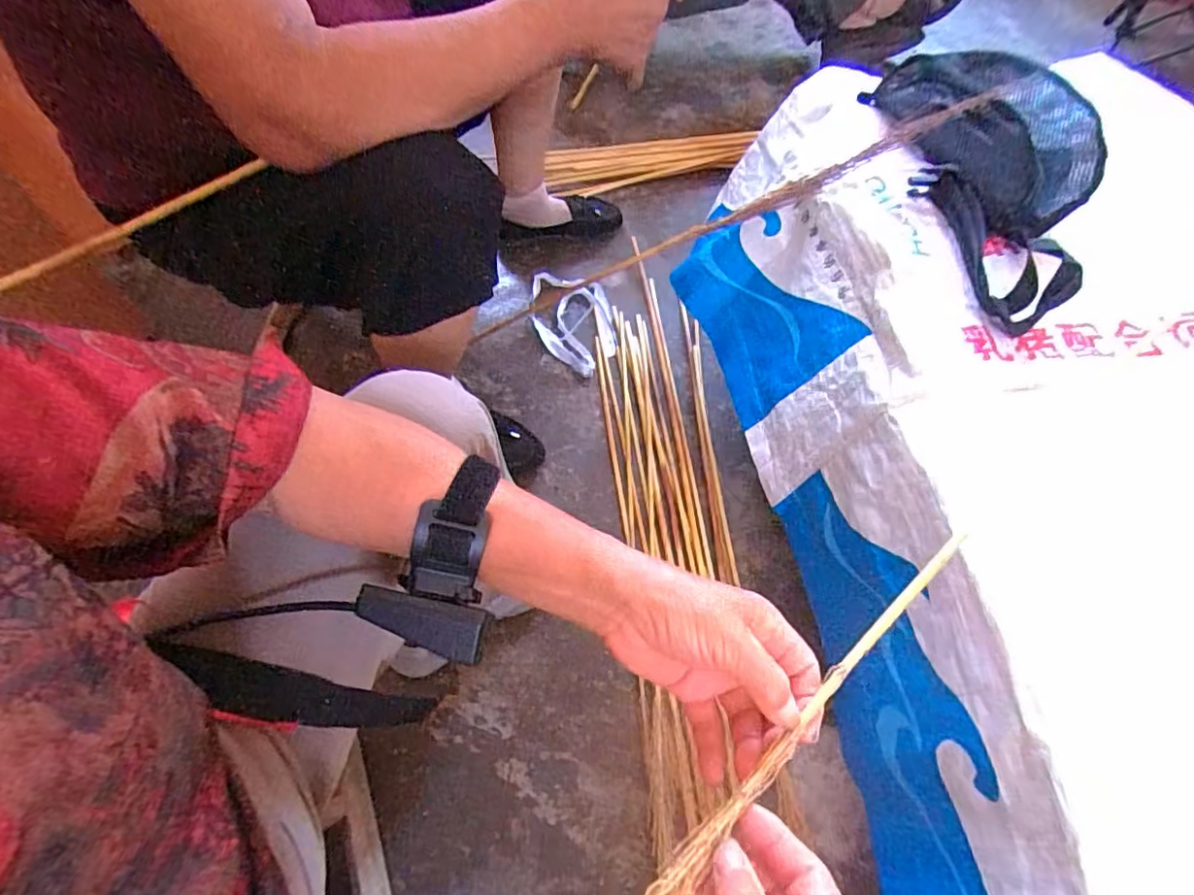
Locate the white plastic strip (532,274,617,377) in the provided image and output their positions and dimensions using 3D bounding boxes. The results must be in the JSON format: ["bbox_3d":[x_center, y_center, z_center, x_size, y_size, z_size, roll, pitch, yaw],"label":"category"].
[{"bbox_3d":[-0.040,-0.214,0.957,0.129,0.038,0.223,-12,59,-5],"label":"white plastic strip"}]

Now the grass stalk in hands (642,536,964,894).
[{"bbox_3d":[0.099,0.147,0.287,0.314,0.015,0.020,-35,63,-27],"label":"grass stalk in hands"}]

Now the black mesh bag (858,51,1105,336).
[{"bbox_3d":[0.407,-0.291,0.589,0.152,0.081,0.399,-3,59,0],"label":"black mesh bag"}]

